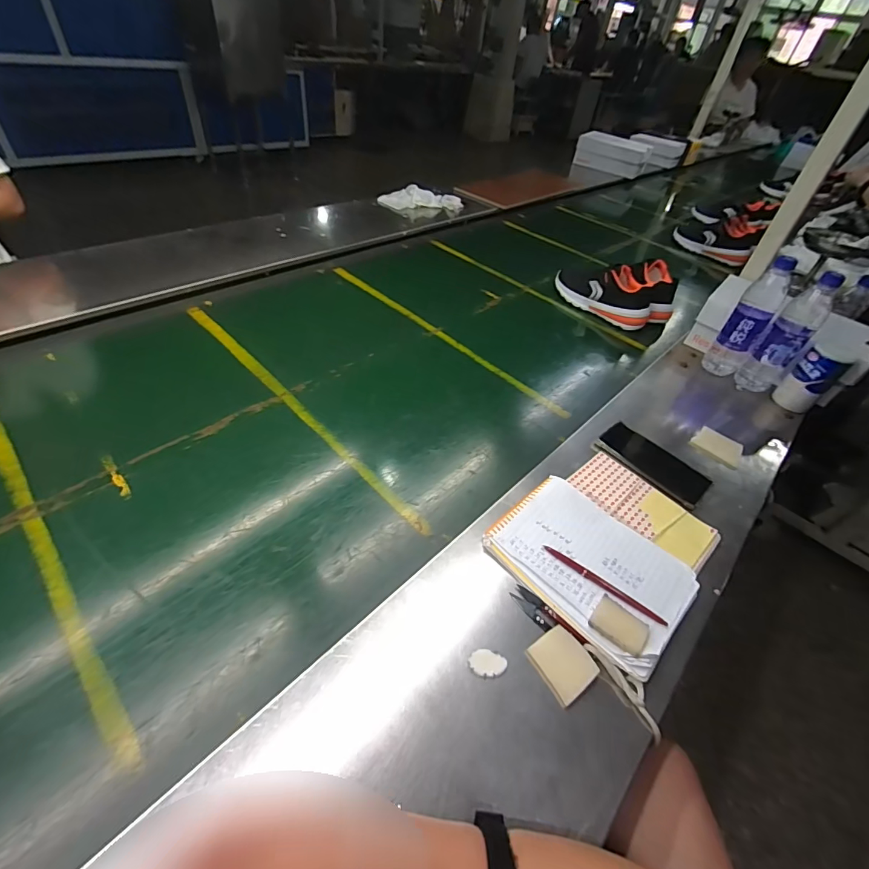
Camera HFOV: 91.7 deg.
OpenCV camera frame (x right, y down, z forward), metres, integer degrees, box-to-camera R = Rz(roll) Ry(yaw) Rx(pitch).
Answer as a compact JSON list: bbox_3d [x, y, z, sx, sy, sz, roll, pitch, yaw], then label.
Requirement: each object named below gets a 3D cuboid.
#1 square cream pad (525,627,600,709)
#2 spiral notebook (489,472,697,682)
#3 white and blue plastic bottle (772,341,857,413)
[{"bbox_3d":[0.128,0.227,0.421,0.051,0.009,0.057,-24,54,-28],"label":"square cream pad"},{"bbox_3d":[0.186,0.149,0.500,0.165,0.019,0.210,-31,58,-33],"label":"spiral notebook"},{"bbox_3d":[0.684,-0.098,0.768,0.056,0.128,0.067,-28,56,-31],"label":"white and blue plastic bottle"}]

